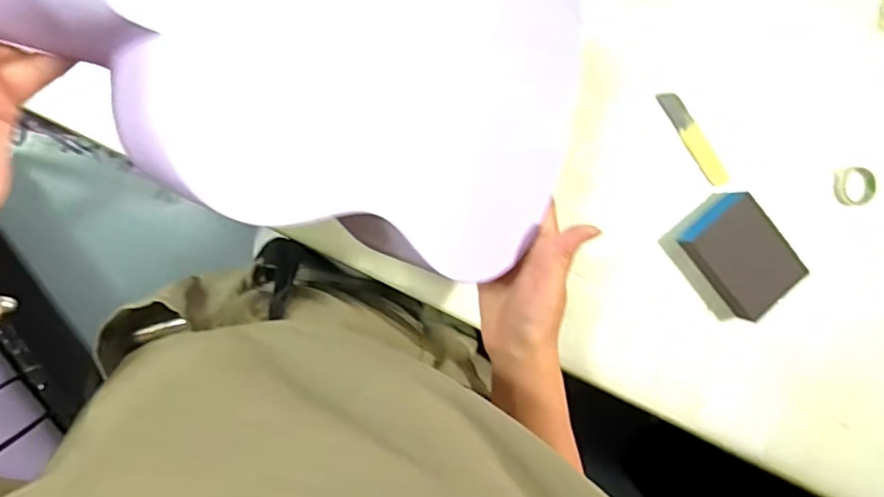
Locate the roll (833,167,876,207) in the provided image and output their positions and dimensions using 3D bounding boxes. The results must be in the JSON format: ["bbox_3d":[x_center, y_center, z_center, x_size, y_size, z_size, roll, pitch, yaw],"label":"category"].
[{"bbox_3d":[0.384,-0.057,0.522,0.036,0.018,0.035,-1,94,-9],"label":"roll"}]

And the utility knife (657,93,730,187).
[{"bbox_3d":[0.227,-0.099,0.505,0.021,0.008,0.099,-36,98,-5],"label":"utility knife"}]

